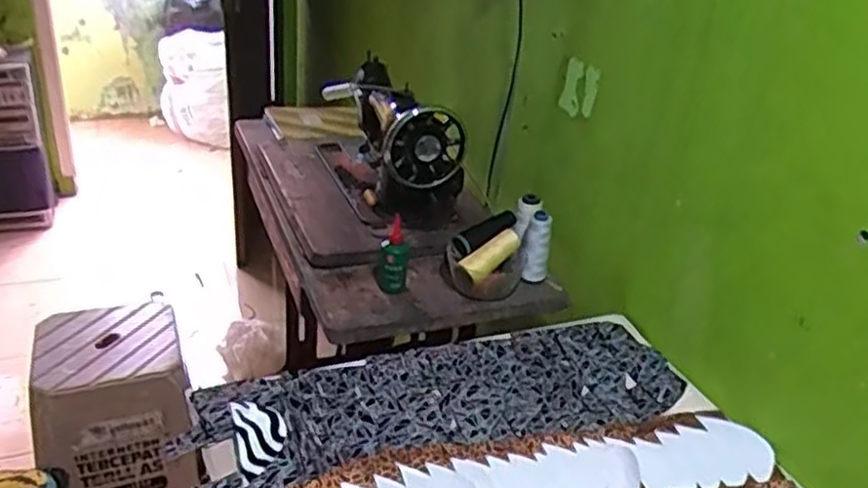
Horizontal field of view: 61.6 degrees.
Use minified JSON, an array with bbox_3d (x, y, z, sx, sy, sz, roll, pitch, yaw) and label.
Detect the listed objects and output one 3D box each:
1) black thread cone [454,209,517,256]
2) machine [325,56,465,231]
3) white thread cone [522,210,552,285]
[{"bbox_3d":[0.082,-0.020,1.130,0.118,0.028,0.037,-30,41,-25],"label":"black thread cone"},{"bbox_3d":[-0.079,-0.195,1.342,0.142,0.207,0.394,-8,31,-22],"label":"machine"},{"bbox_3d":[0.164,0.005,1.141,0.034,0.114,0.034,9,-1,8],"label":"white thread cone"}]

